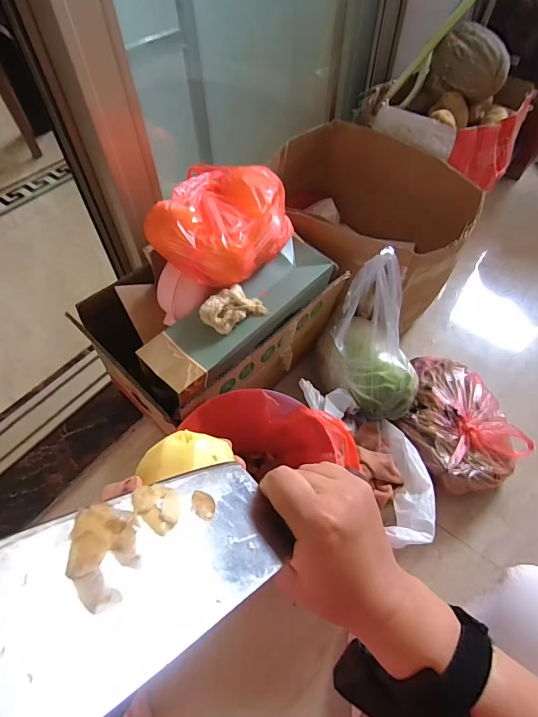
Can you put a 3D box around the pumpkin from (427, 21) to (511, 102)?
[{"bbox_3d":[0.539,-0.789,1.048,0.140,0.146,0.175,0,55,1],"label":"pumpkin"}]

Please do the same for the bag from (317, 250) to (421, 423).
[{"bbox_3d":[0.197,-0.026,0.712,0.133,0.280,0.199,-36,62,-22],"label":"bag"}]

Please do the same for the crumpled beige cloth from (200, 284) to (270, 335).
[{"bbox_3d":[-0.055,-0.077,0.589,0.096,0.035,0.051,-30,60,-19],"label":"crumpled beige cloth"}]

